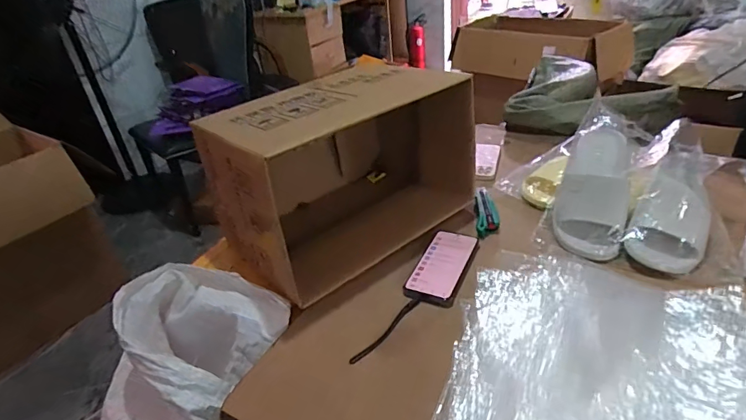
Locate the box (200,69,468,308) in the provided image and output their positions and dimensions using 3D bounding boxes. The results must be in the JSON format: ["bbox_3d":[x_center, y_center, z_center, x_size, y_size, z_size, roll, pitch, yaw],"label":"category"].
[{"bbox_3d":[-0.056,-0.087,0.784,0.406,0.251,0.269,-29,39,-30],"label":"box"}]

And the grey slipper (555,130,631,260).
[{"bbox_3d":[0.383,-0.054,0.757,0.110,0.068,0.273,12,56,23],"label":"grey slipper"}]

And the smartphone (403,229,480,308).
[{"bbox_3d":[0.112,0.089,0.708,0.079,0.017,0.168,6,35,26],"label":"smartphone"}]

